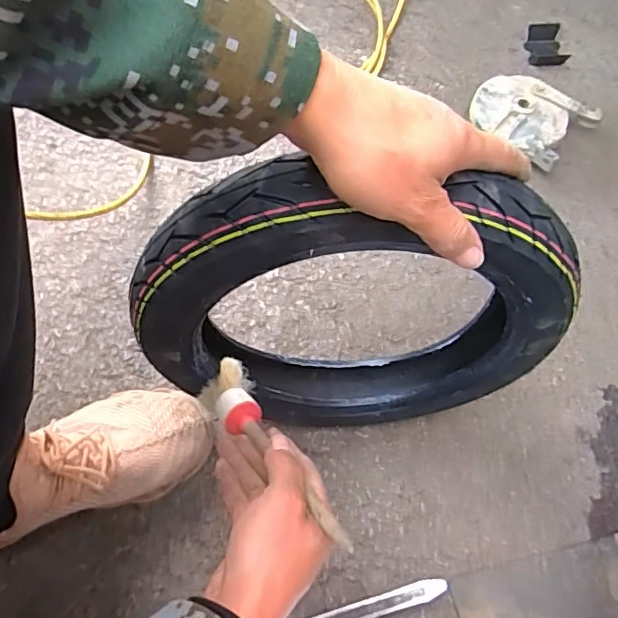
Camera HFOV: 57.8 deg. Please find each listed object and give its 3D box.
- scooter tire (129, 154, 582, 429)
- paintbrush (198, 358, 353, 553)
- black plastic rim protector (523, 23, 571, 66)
[{"bbox_3d":[0.032,0.018,0.464,0.320,0.327,0.085,0,67,-1],"label":"scooter tire"},{"bbox_3d":[-0.026,0.113,0.448,0.045,0.034,0.209,-33,43,-14],"label":"paintbrush"},{"bbox_3d":[0.357,-0.403,0.847,0.054,0.018,0.076,-5,67,-3],"label":"black plastic rim protector"}]

